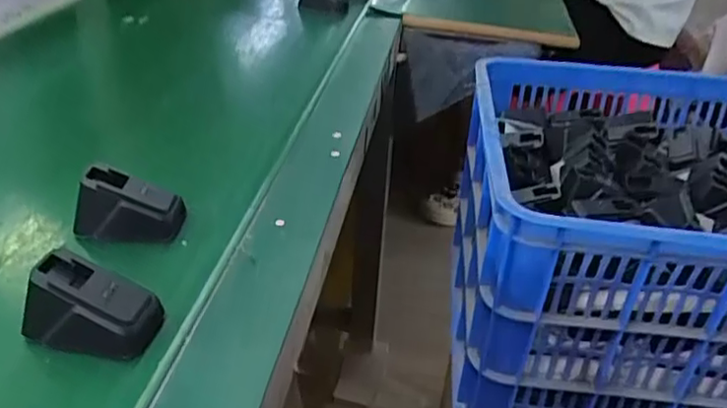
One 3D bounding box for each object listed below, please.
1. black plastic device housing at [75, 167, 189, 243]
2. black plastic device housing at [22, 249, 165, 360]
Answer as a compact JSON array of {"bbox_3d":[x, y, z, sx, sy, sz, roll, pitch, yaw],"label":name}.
[{"bbox_3d":[-0.160,0.001,0.427,0.066,0.039,0.034,3,33,-1],"label":"black plastic device housing"},{"bbox_3d":[-0.149,0.055,0.343,0.066,0.038,0.037,6,33,5],"label":"black plastic device housing"}]

